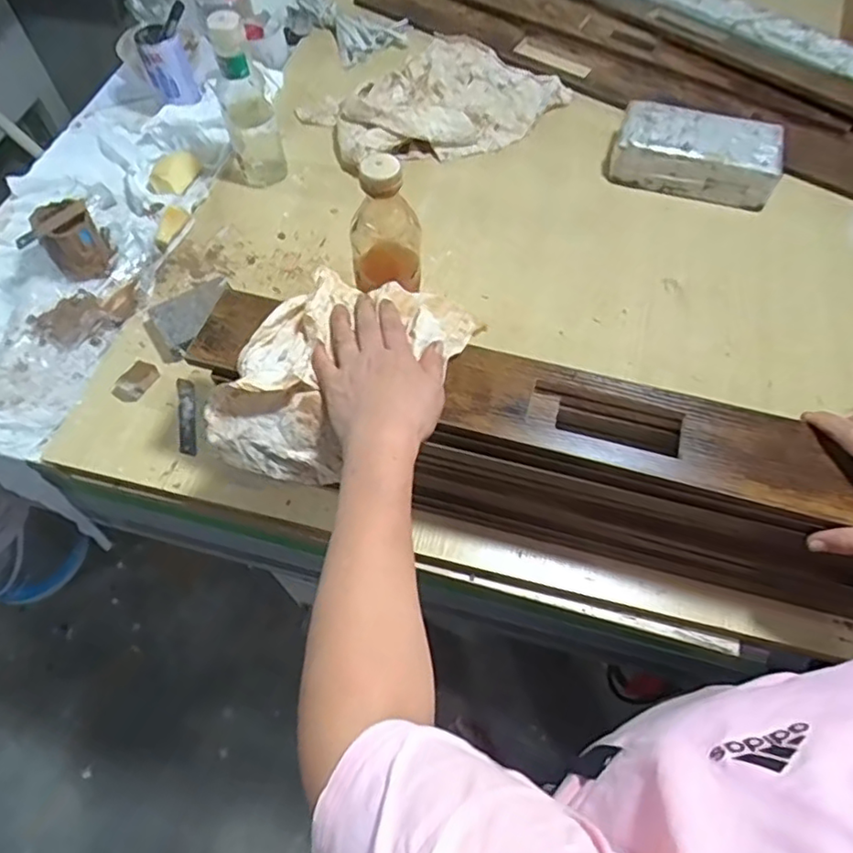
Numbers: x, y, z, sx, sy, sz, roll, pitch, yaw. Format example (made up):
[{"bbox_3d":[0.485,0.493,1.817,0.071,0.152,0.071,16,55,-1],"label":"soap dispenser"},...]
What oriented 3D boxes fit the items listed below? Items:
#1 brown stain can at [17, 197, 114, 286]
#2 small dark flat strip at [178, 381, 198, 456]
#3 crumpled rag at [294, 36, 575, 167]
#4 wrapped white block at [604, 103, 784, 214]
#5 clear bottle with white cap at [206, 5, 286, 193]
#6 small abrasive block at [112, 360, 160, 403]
[{"bbox_3d":[-0.441,-0.231,0.767,0.075,0.075,0.075,-12,61,-5],"label":"brown stain can"},{"bbox_3d":[-0.260,-0.012,0.676,0.019,0.005,0.097,-11,61,-5],"label":"small dark flat strip"},{"bbox_3d":[0.013,-0.491,0.919,0.355,0.064,0.251,-36,66,-17],"label":"crumpled rag"},{"bbox_3d":[0.362,-0.372,0.841,0.219,0.072,0.097,13,62,8],"label":"wrapped white block"},{"bbox_3d":[-0.227,-0.404,0.777,0.056,0.191,0.070,-16,62,-8],"label":"clear bottle with white cap"},{"bbox_3d":[-0.322,-0.050,0.689,0.031,0.017,0.051,36,68,19],"label":"small abrasive block"}]

